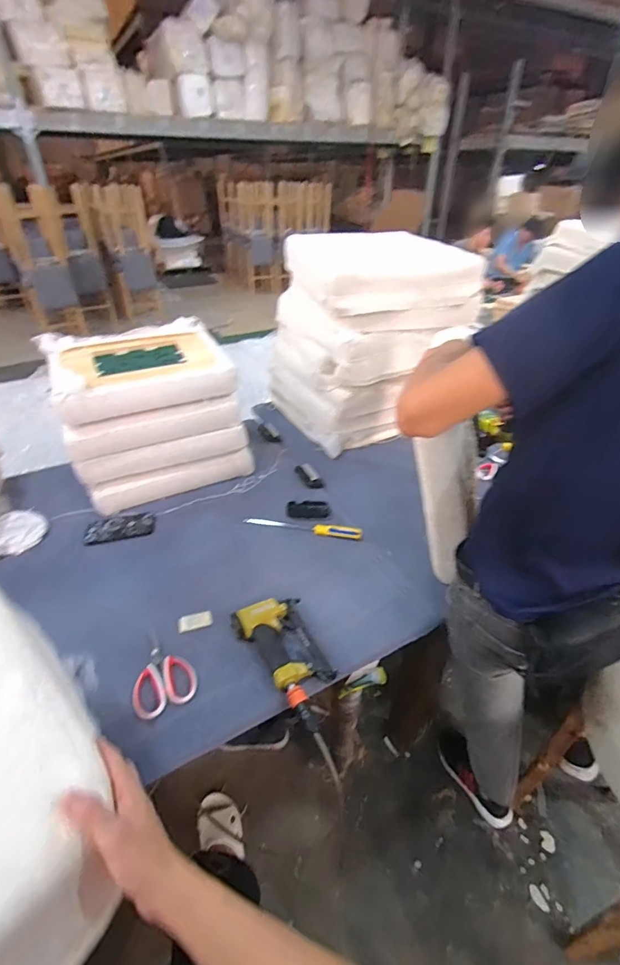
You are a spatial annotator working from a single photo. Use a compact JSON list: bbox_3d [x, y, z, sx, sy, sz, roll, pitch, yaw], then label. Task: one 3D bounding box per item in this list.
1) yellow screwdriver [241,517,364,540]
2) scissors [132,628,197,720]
[{"bbox_3d":[-0.017,0.115,1.056,0.291,0.025,0.028,5,37,6],"label":"yellow screwdriver"},{"bbox_3d":[-0.270,0.333,0.748,0.101,0.016,0.159,-18,40,-24],"label":"scissors"}]

